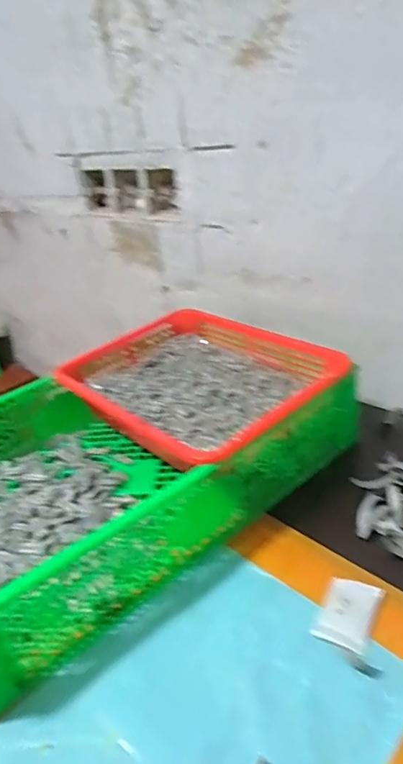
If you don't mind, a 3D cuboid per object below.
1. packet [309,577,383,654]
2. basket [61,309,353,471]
[{"bbox_3d":[0.119,0.186,0.429,0.041,0.004,0.063,10,33,30],"label":"packet"},{"bbox_3d":[-0.004,0.002,0.639,0.260,0.078,0.306,-27,34,-32],"label":"basket"}]

